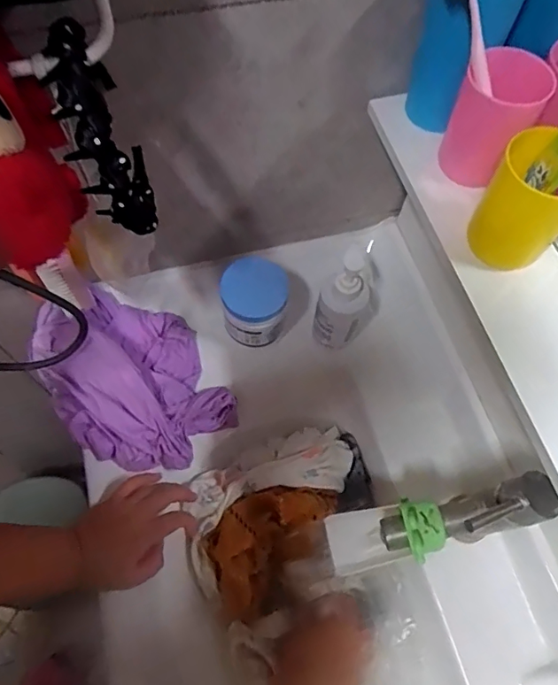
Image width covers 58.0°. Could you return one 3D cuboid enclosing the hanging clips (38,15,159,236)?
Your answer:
[{"bbox_3d":[-0.111,-0.129,0.328,0.054,0.136,0.050,-26,32,-14],"label":"hanging clips"}]

